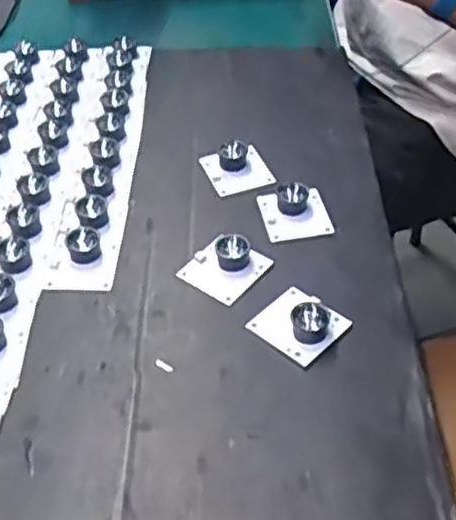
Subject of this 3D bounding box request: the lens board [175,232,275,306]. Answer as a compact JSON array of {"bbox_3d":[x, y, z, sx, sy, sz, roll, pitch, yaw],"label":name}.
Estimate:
[{"bbox_3d":[-0.002,0.001,0.475,0.045,0.018,0.046,28,52,27],"label":"lens board"}]

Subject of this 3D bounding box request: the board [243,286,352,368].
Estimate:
[{"bbox_3d":[0.043,0.035,0.438,0.045,0.018,0.046,-35,53,-29],"label":"board"}]

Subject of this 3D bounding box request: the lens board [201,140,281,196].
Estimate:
[{"bbox_3d":[0.009,-0.070,0.546,0.045,0.028,0.044,-15,46,-13],"label":"lens board"}]

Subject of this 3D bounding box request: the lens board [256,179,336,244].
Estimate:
[{"bbox_3d":[0.047,-0.038,0.511,0.044,0.018,0.055,-9,45,-7],"label":"lens board"}]

